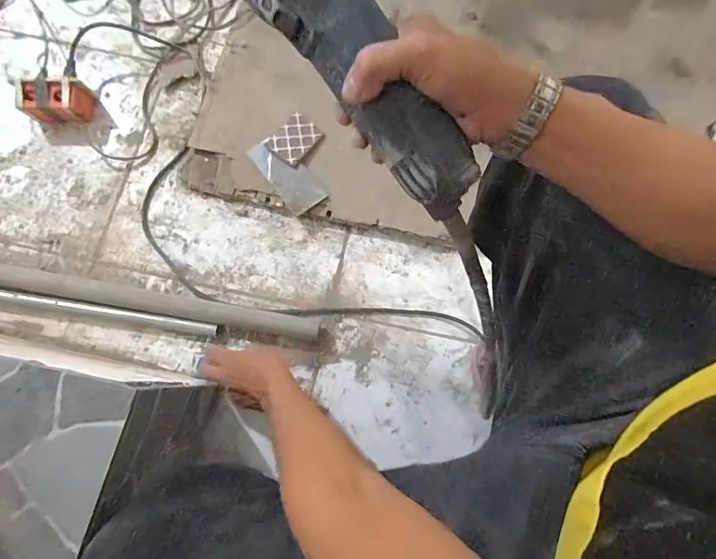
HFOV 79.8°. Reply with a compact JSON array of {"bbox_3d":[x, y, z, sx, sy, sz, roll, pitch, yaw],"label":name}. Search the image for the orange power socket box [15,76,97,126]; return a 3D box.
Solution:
[{"bbox_3d":[-0.534,-0.315,0.764,0.119,0.066,0.053,-4,77,-3],"label":"orange power socket box"}]

